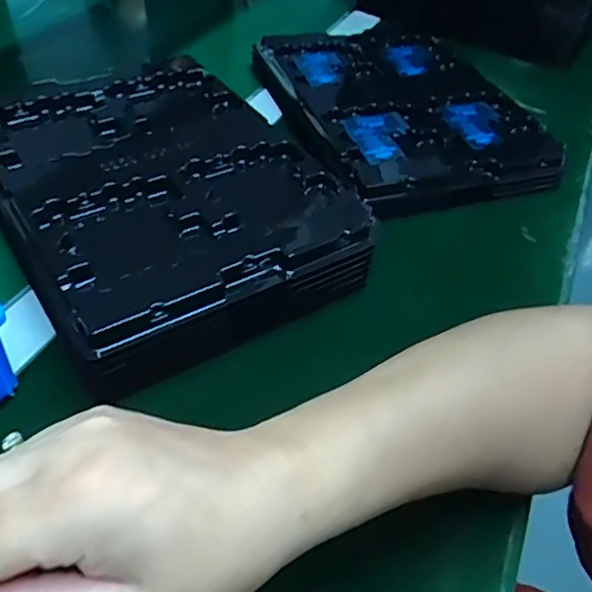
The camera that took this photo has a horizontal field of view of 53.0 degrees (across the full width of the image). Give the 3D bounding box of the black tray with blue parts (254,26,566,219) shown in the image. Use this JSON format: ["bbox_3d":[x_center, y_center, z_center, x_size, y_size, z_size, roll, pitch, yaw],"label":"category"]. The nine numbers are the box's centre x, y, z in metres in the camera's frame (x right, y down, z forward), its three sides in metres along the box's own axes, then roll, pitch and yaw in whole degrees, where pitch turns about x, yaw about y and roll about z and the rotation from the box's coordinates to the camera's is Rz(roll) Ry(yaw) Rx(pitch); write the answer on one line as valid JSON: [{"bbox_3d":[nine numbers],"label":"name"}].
[{"bbox_3d":[0.102,-0.186,0.582,0.224,0.033,0.300,-15,50,-20],"label":"black tray with blue parts"}]

